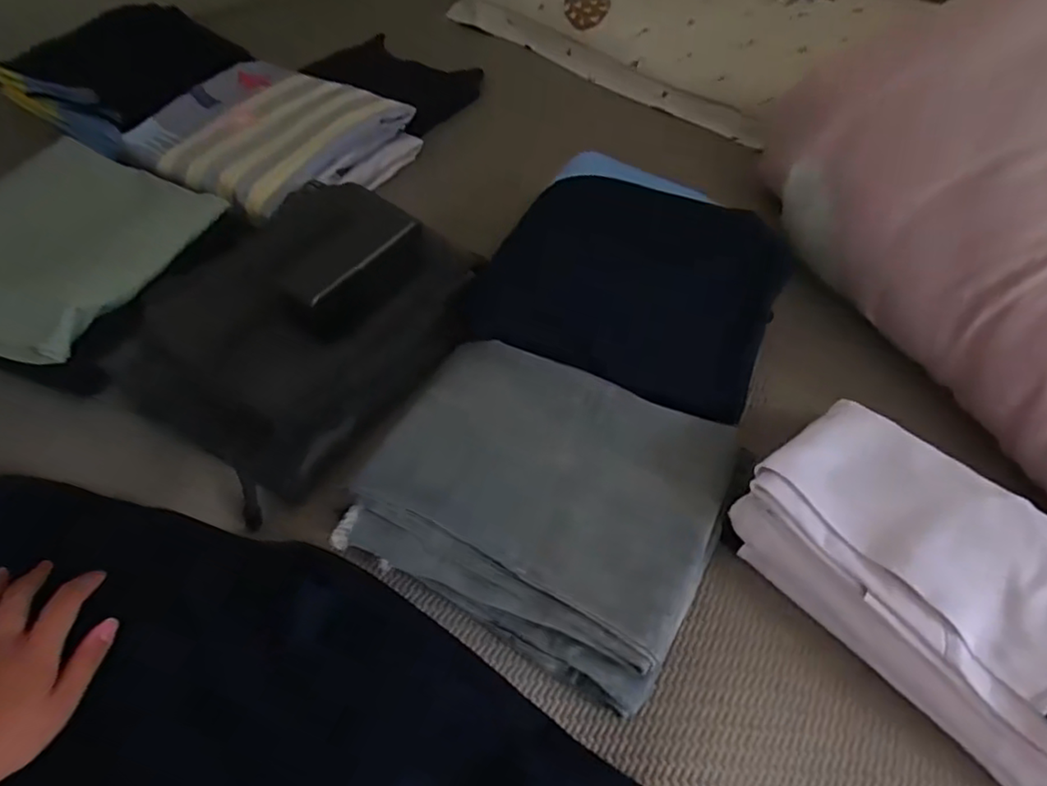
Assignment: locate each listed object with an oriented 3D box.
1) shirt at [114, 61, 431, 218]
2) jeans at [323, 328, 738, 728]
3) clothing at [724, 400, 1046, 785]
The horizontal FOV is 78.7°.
[{"bbox_3d":[-0.322,-0.319,0.798,0.289,0.061,0.241,27,57,20],"label":"shirt"},{"bbox_3d":[0.016,0.077,0.491,0.248,0.049,0.211,22,56,18],"label":"jeans"},{"bbox_3d":[0.276,0.128,0.423,0.137,0.094,0.250,-36,60,-24],"label":"clothing"}]

